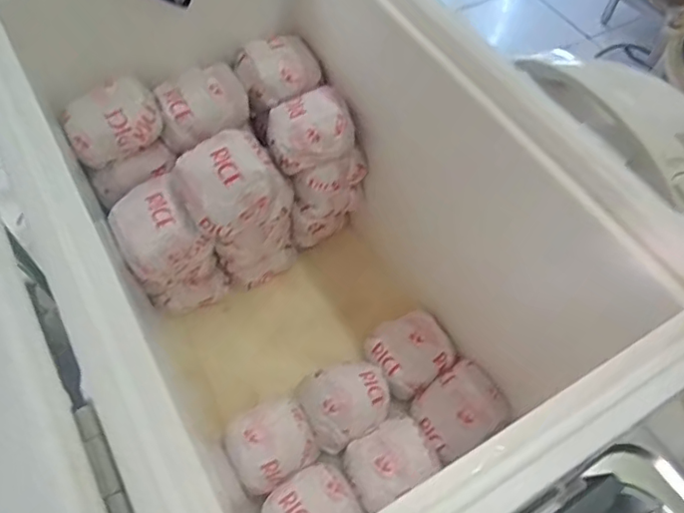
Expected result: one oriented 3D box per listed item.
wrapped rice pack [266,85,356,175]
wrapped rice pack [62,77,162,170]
[{"bbox_3d":[-0.030,-0.118,0.520,0.076,0.044,0.059,-19,60,-14],"label":"wrapped rice pack"},{"bbox_3d":[-0.196,-0.116,0.489,0.079,0.040,0.060,-30,63,-20],"label":"wrapped rice pack"}]

